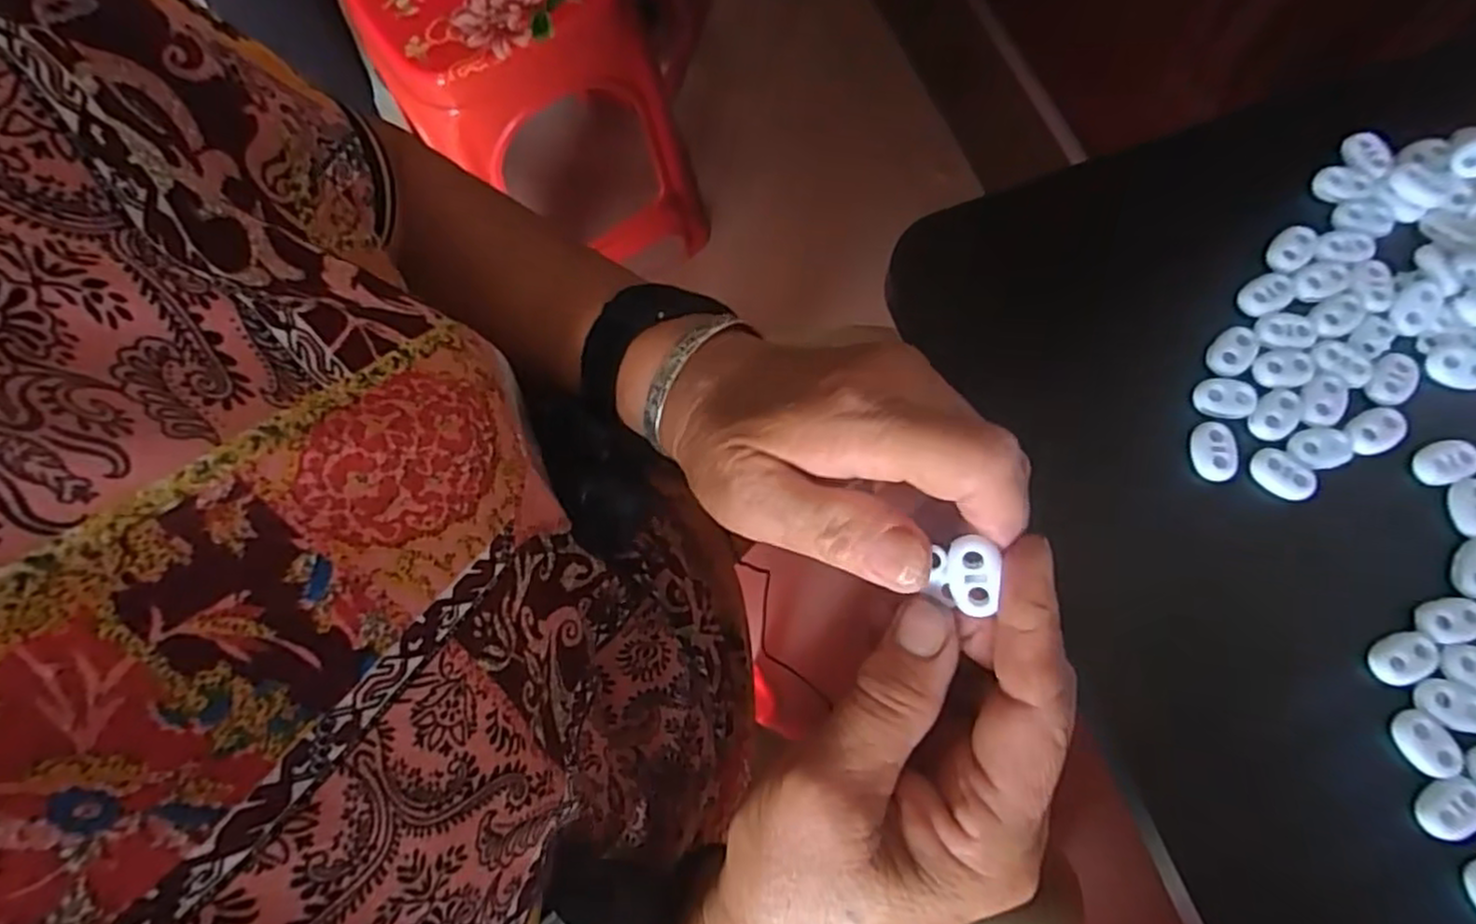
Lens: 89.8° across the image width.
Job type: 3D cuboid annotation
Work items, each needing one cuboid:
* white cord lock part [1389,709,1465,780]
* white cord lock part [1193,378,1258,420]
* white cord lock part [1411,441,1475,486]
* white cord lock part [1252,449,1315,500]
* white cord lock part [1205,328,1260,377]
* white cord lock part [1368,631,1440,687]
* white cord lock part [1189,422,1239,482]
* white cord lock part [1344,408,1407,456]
[{"bbox_3d":[0.232,0.095,0.249,0.015,0.005,0.022,-42,77,-10],"label":"white cord lock part"},{"bbox_3d":[0.187,-0.025,0.284,0.023,0.004,0.016,4,74,2],"label":"white cord lock part"},{"bbox_3d":[0.263,0.000,0.276,0.019,0.007,0.015,-10,74,-1],"label":"white cord lock part"},{"bbox_3d":[0.204,0.004,0.276,0.022,0.005,0.014,42,79,12],"label":"white cord lock part"},{"bbox_3d":[0.194,-0.043,0.290,0.022,0.004,0.015,-43,78,-10],"label":"white cord lock part"},{"bbox_3d":[0.231,0.068,0.257,0.021,0.004,0.016,-17,74,-3],"label":"white cord lock part"},{"bbox_3d":[0.179,-0.004,0.280,0.014,0.006,0.022,2,74,2],"label":"white cord lock part"},{"bbox_3d":[0.241,-0.012,0.278,0.023,0.004,0.015,-29,75,-7],"label":"white cord lock part"}]

